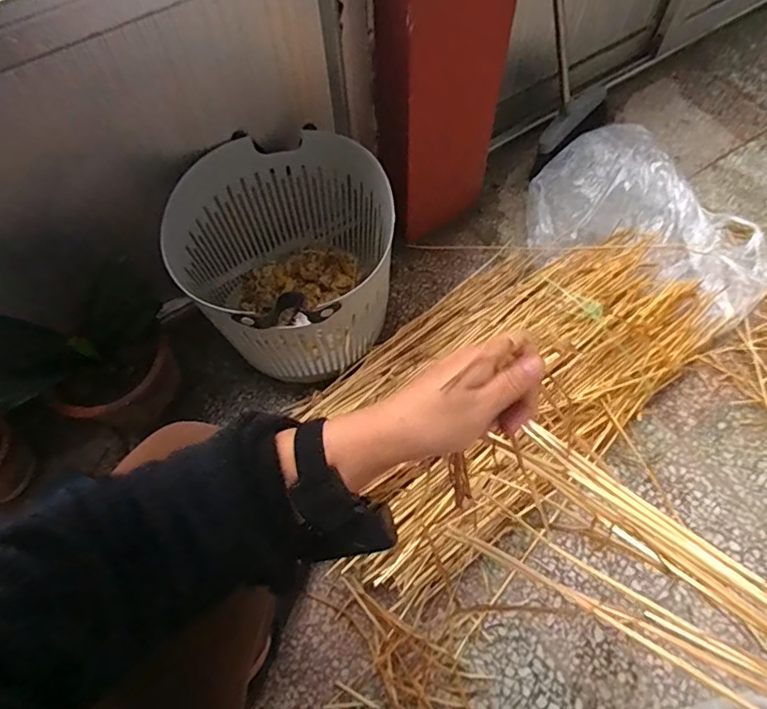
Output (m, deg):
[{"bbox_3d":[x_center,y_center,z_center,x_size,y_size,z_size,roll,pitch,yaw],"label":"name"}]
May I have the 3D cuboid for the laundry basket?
[{"bbox_3d":[-0.159,-0.152,0.885,0.328,0.279,0.357,-1,63,1],"label":"laundry basket"}]

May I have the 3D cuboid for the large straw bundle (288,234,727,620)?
[{"bbox_3d":[0.224,0.031,0.894,0.773,0.106,0.371,-38,68,-16],"label":"large straw bundle"}]

